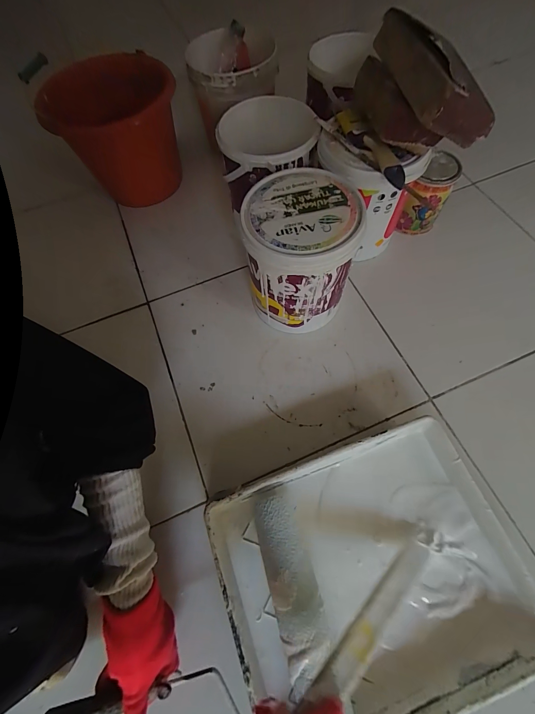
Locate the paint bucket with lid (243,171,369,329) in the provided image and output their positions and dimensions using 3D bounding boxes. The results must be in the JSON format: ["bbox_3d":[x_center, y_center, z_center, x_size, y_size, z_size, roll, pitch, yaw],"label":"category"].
[{"bbox_3d":[0.054,-0.161,0.513,0.162,0.208,0.164,-1,66,3],"label":"paint bucket with lid"}]

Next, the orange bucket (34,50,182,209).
[{"bbox_3d":[-0.325,-0.507,0.701,0.253,0.210,0.253,-1,66,3],"label":"orange bucket"}]

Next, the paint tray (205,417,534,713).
[{"bbox_3d":[0.136,0.277,0.386,0.366,0.075,0.304,-19,66,-5],"label":"paint tray"}]

